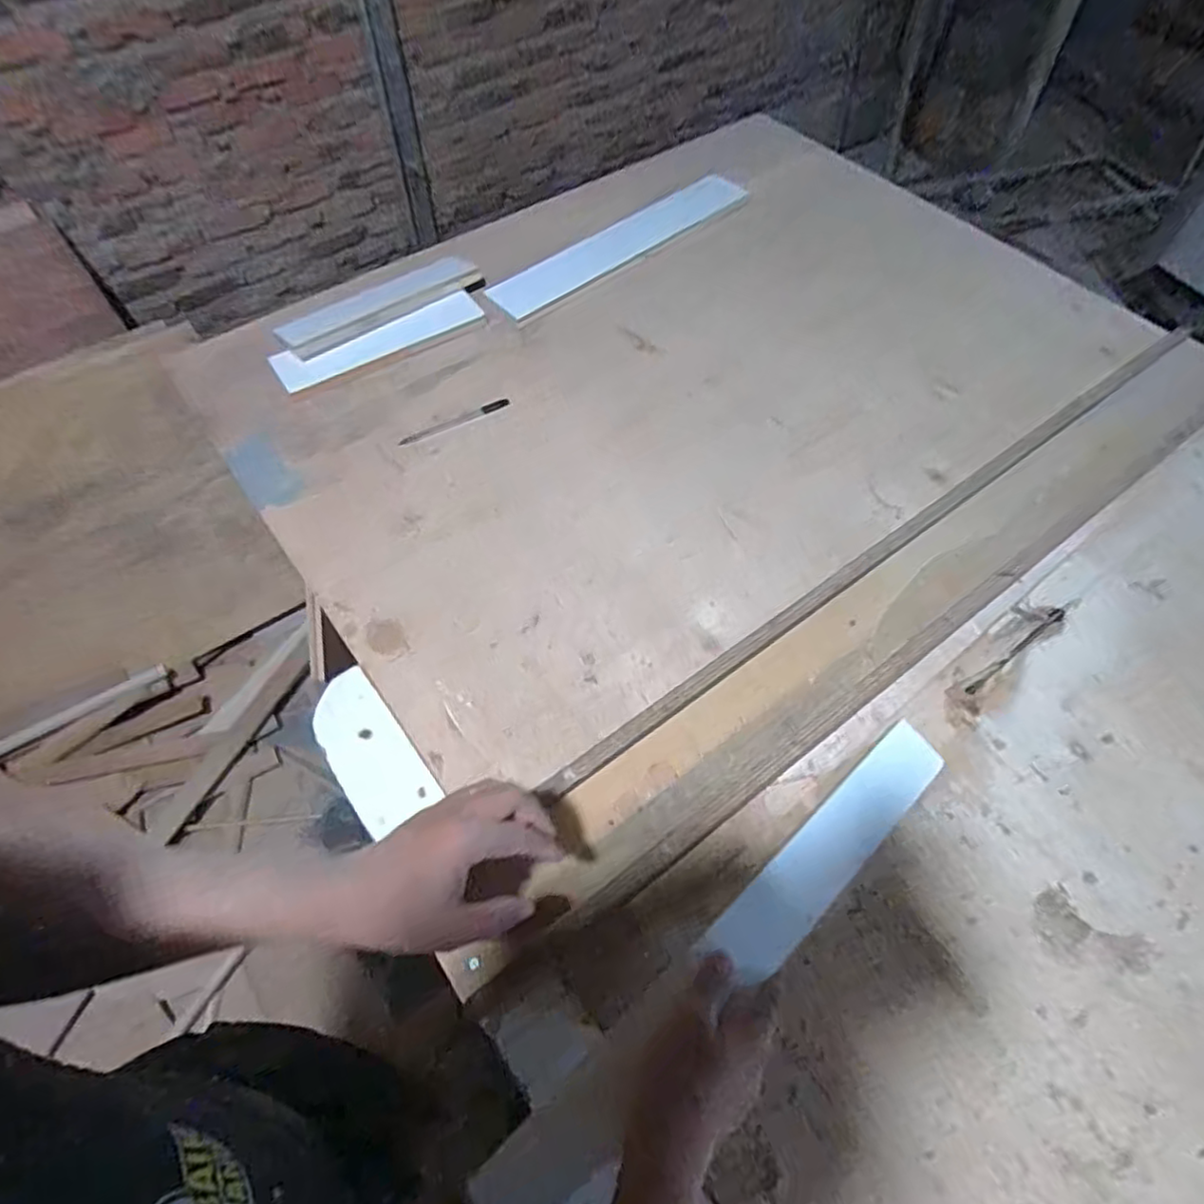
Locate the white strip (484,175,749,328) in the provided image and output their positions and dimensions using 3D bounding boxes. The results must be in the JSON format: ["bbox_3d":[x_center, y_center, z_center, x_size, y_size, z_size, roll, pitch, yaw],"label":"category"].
[{"bbox_3d":[0.035,-0.599,1.097,0.486,0.015,0.098,-37,73,-17],"label":"white strip"}]

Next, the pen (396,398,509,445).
[{"bbox_3d":[-0.199,-0.244,0.893,0.158,0.007,0.013,-27,62,-16],"label":"pen"}]

